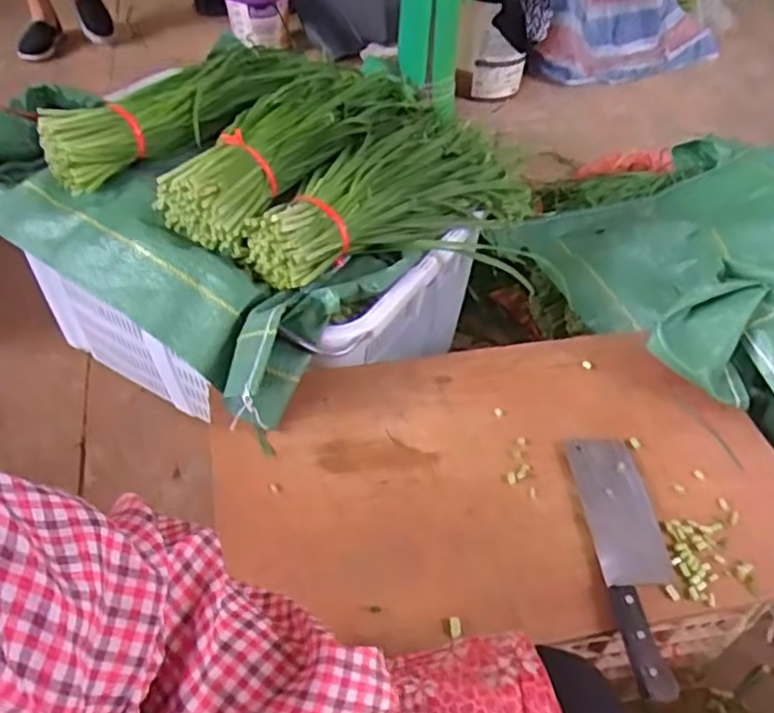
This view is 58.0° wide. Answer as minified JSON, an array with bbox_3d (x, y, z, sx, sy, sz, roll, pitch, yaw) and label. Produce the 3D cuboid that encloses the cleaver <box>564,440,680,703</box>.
[{"bbox_3d":[0.240,0.188,0.677,0.074,0.014,0.271,1,45,-6],"label":"cleaver"}]

